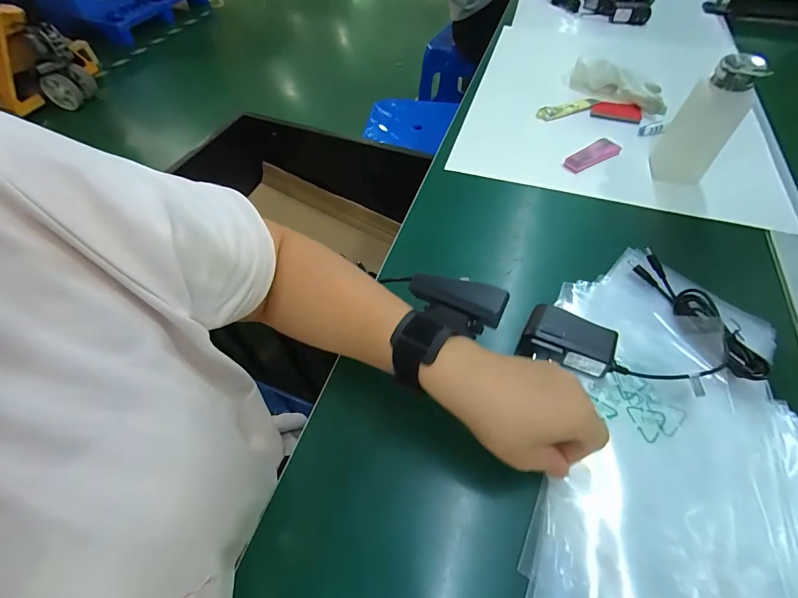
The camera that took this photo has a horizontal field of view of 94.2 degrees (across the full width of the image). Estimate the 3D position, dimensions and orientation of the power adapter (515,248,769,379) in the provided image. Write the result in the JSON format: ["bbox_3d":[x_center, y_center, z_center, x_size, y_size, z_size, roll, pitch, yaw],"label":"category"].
[{"bbox_3d":[0.195,0.022,0.335,0.181,0.026,0.130,-7,54,-7],"label":"power adapter"}]

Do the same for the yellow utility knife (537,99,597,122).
[{"bbox_3d":[0.264,-0.297,0.581,0.098,0.014,0.023,-19,57,-12],"label":"yellow utility knife"}]

